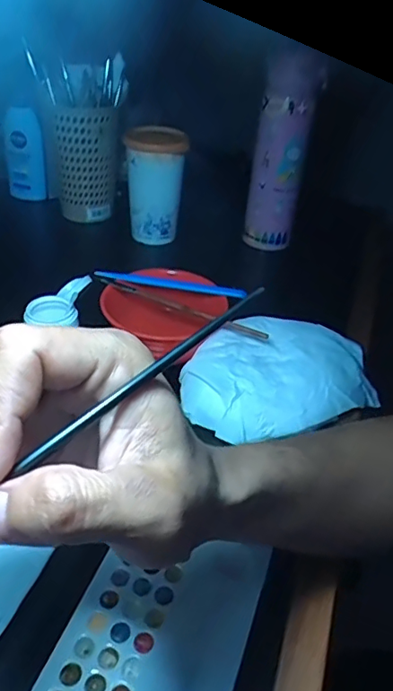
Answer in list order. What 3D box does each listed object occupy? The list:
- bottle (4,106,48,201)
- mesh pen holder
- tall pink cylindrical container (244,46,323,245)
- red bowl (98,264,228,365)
[{"bbox_3d":[-0.231,-0.260,0.734,0.051,0.124,0.027,7,40,-1],"label":"bottle"},{"bbox_3d":[-0.139,-0.242,0.705,0.074,0.135,0.081,4,37,-4],"label":"mesh pen holder"},{"bbox_3d":[0.098,-0.224,0.638,0.061,0.217,0.073,10,37,4],"label":"tall pink cylindrical container"},{"bbox_3d":[-0.031,-0.029,0.493,0.101,0.047,0.087,25,40,22],"label":"red bowl"}]

